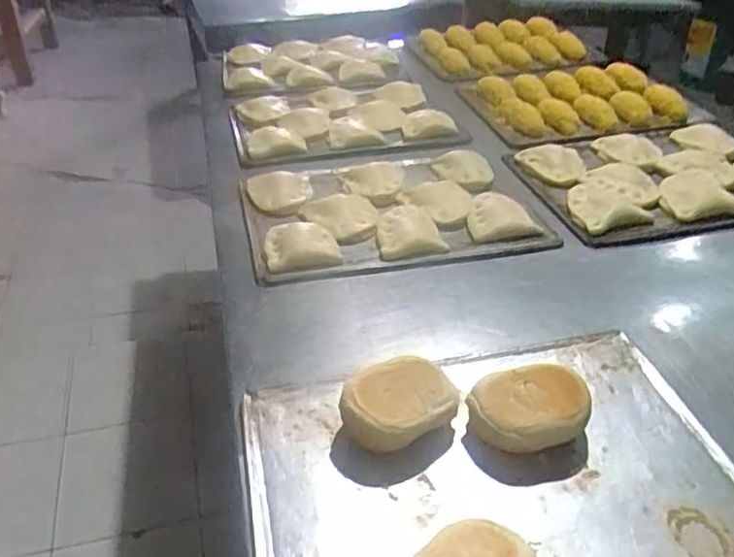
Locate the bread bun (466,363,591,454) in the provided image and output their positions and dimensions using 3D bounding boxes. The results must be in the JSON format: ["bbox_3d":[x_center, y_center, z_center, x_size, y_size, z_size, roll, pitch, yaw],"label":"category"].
[{"bbox_3d":[0.159,0.132,0.620,0.109,0.063,0.068,-8,37,-11],"label":"bread bun"}]

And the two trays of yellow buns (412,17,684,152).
[{"bbox_3d":[0.396,-0.510,1.499,0.412,0.059,0.694,-10,38,-13],"label":"two trays of yellow buns"}]

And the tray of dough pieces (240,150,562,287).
[{"bbox_3d":[0.028,-0.117,1.017,0.434,0.034,0.335,-7,37,-11],"label":"tray of dough pieces"}]

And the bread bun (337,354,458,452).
[{"bbox_3d":[0.029,0.127,0.621,0.111,0.056,0.075,-19,41,-24],"label":"bread bun"}]

